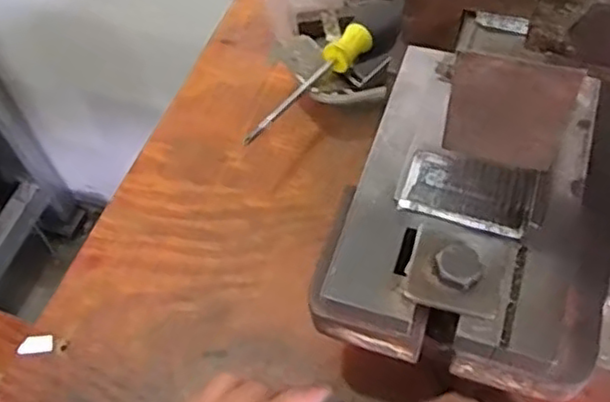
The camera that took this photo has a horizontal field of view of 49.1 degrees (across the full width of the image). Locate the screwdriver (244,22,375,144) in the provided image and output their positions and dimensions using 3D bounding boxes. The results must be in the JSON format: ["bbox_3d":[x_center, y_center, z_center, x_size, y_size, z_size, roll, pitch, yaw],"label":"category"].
[{"bbox_3d":[0.001,-0.077,0.438,0.017,0.019,0.125,34,66,24],"label":"screwdriver"}]

